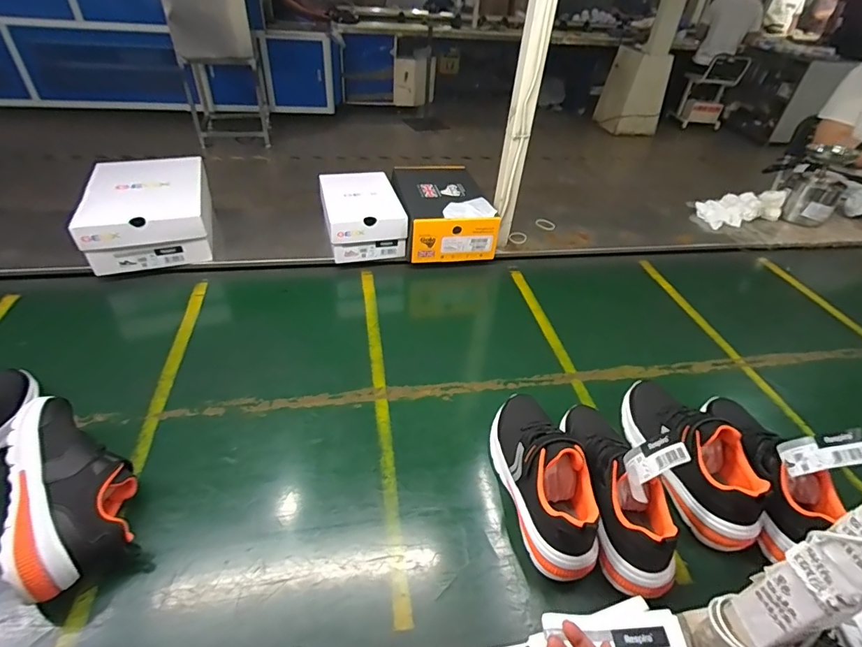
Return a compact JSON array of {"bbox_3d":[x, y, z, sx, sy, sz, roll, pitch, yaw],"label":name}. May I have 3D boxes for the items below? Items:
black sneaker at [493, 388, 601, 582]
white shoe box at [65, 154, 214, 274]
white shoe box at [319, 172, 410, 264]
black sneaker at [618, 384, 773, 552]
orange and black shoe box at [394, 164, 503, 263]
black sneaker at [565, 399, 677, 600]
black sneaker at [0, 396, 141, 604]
[{"bbox_3d":[0.149,0.193,0.592,0.087,0.112,0.246,-8,42,-12],"label":"black sneaker"},{"bbox_3d":[-0.630,-0.253,0.997,0.241,0.124,0.298,-14,44,-18],"label":"white shoe box"},{"bbox_3d":[-0.169,-0.267,1.061,0.173,0.105,0.267,-9,43,-13],"label":"white shoe box"},{"bbox_3d":[0.373,0.174,0.632,0.093,0.112,0.257,-7,42,-11],"label":"black sneaker"},{"bbox_3d":[0.021,-0.283,1.099,0.204,0.108,0.305,-8,42,-12],"label":"orange and black shoe box"},{"bbox_3d":[0.238,0.211,0.582,0.087,0.107,0.248,-4,42,-8],"label":"black sneaker"},{"bbox_3d":[-0.441,0.192,0.536,0.113,0.073,0.242,-24,61,-27],"label":"black sneaker"}]

